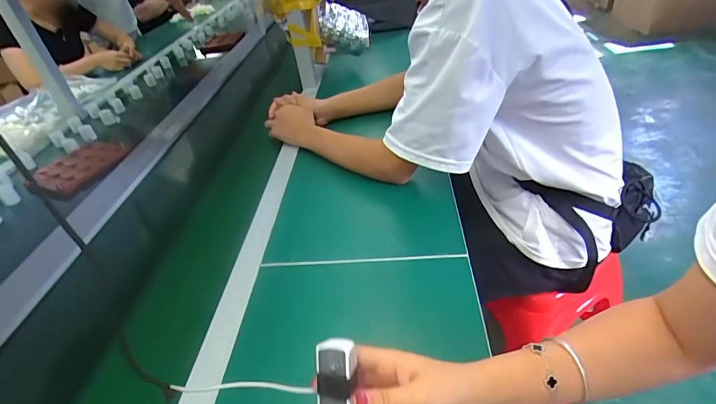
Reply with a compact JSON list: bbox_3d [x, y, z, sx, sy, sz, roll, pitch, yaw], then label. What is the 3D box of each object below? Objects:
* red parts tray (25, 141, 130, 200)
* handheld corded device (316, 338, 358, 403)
[{"bbox_3d":[-0.666,-0.084,0.949,0.196,0.042,0.196,17,43,29],"label":"red parts tray"},{"bbox_3d":[-0.016,0.148,0.304,0.031,0.085,0.013,-2,1,8],"label":"handheld corded device"}]

